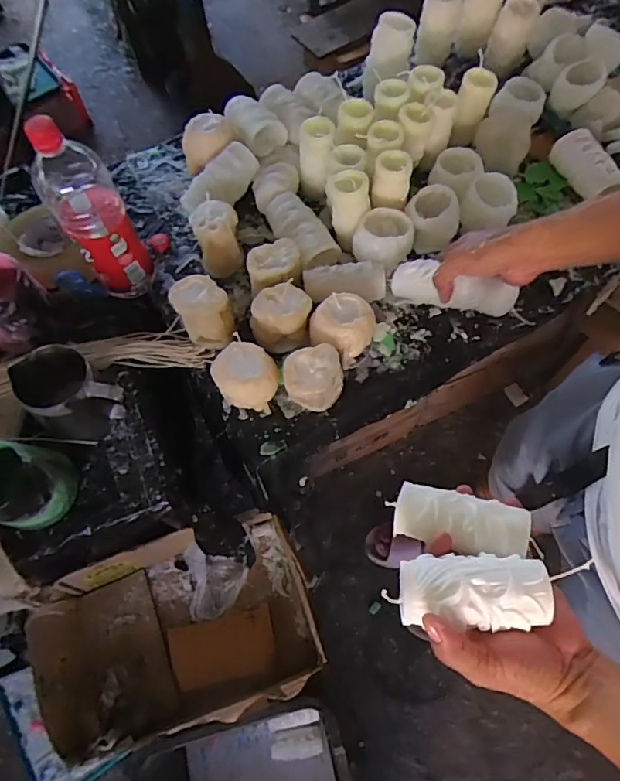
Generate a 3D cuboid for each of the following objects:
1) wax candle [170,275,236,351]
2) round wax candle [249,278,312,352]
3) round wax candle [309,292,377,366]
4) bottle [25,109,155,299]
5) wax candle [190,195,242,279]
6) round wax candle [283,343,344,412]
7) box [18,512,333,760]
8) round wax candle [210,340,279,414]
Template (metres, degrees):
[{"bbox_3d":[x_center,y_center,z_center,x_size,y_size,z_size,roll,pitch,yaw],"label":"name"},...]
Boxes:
[{"bbox_3d":[-0.140,-0.101,0.677,0.064,0.081,0.069,-1,65,2],"label":"wax candle"},{"bbox_3d":[-0.035,-0.093,0.664,0.072,0.076,0.063,-37,69,-14],"label":"round wax candle"},{"bbox_3d":[0.042,-0.075,0.653,0.078,0.085,0.072,14,67,8],"label":"round wax candle"},{"bbox_3d":[-0.283,-0.229,0.660,0.079,0.263,0.097,-30,68,-11],"label":"bottle"},{"bbox_3d":[-0.133,-0.222,0.742,0.064,0.086,0.084,-17,66,-6],"label":"wax candle"},{"bbox_3d":[0.007,-0.011,0.626,0.074,0.079,0.064,-7,65,-1],"label":"round wax candle"},{"bbox_3d":[-0.275,0.468,1.000,0.539,0.164,0.341,-16,66,-5],"label":"box"},{"bbox_3d":[-0.077,-0.013,0.629,0.072,0.088,0.068,-1,65,2],"label":"round wax candle"}]

